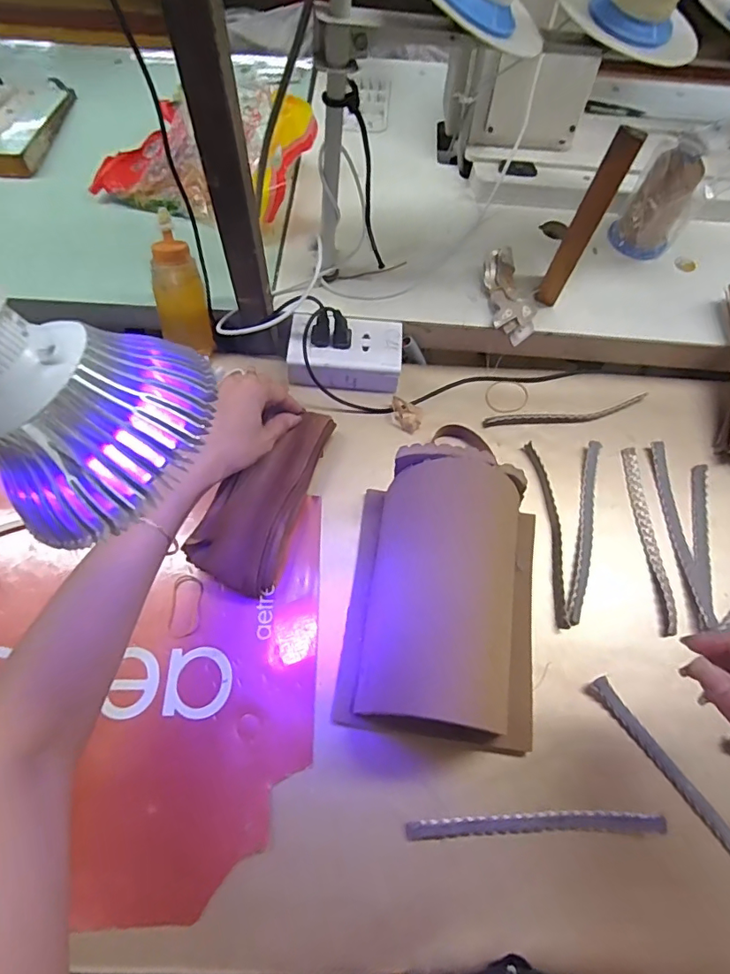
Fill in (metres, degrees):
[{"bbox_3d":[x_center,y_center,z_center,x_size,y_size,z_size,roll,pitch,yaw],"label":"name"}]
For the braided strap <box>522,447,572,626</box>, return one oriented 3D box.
[{"bbox_3d":[0.179,0.040,0.479,0.020,0.012,0.184,-1,67,-4],"label":"braided strap"}]

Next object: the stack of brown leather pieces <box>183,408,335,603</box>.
[{"bbox_3d":[-0.083,0.005,0.456,0.073,0.030,0.182,26,66,8],"label":"stack of brown leather pieces"}]

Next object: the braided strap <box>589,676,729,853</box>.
[{"bbox_3d":[0.251,0.236,0.394,0.012,0.014,0.189,-33,73,-15],"label":"braided strap"}]

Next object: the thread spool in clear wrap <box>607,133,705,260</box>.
[{"bbox_3d":[0.334,-0.320,0.557,0.068,0.118,0.068,1,67,-3],"label":"thread spool in clear wrap"}]

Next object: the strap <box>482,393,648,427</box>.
[{"bbox_3d":[0.220,-0.078,0.541,0.183,0.008,0.021,-8,66,-6],"label":"strap"}]

